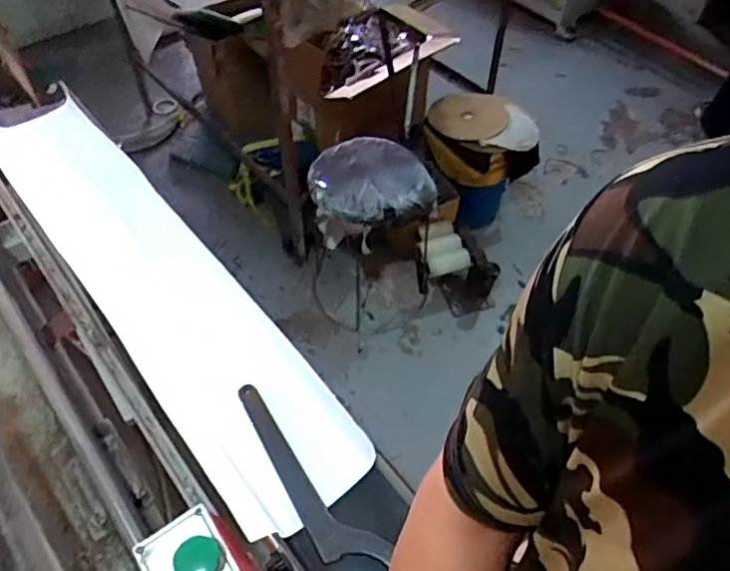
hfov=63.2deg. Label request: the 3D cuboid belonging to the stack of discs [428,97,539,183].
[{"bbox_3d":[0.336,-0.425,1.714,0.325,0.152,0.248,7,53,5],"label":"stack of discs"}]

